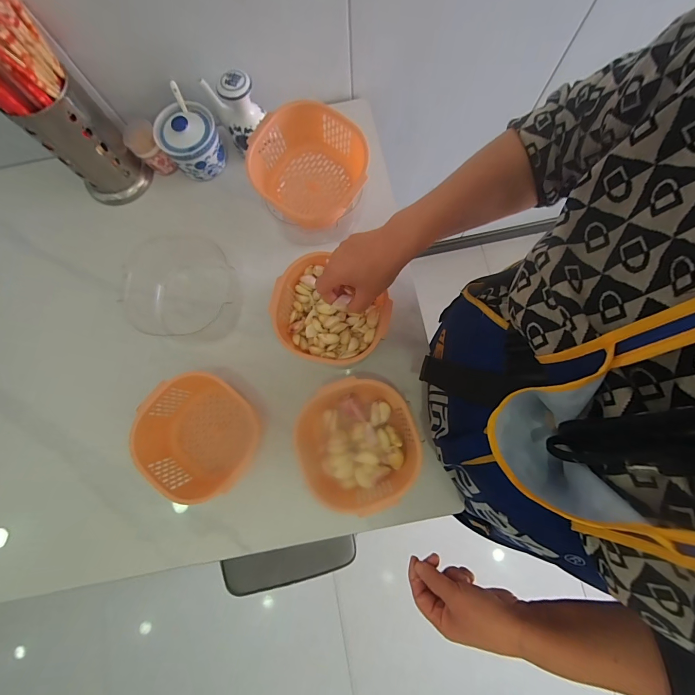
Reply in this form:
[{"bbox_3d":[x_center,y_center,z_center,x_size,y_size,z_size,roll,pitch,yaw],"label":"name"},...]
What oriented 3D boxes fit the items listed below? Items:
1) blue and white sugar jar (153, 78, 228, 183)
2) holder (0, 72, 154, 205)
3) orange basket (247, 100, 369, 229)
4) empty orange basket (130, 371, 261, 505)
[{"bbox_3d":[-0.260,-0.344,0.543,0.094,0.073,0.106,-29,80,-7],"label":"blue and white sugar jar"},{"bbox_3d":[-0.399,-0.319,0.510,0.108,0.172,0.091,-39,81,-9],"label":"holder"},{"bbox_3d":[-0.055,-0.264,0.487,0.134,0.101,0.127,0,78,-2],"label":"orange basket"},{"bbox_3d":[-0.206,0.123,0.466,0.148,0.076,0.144,0,78,-2],"label":"empty orange basket"}]

